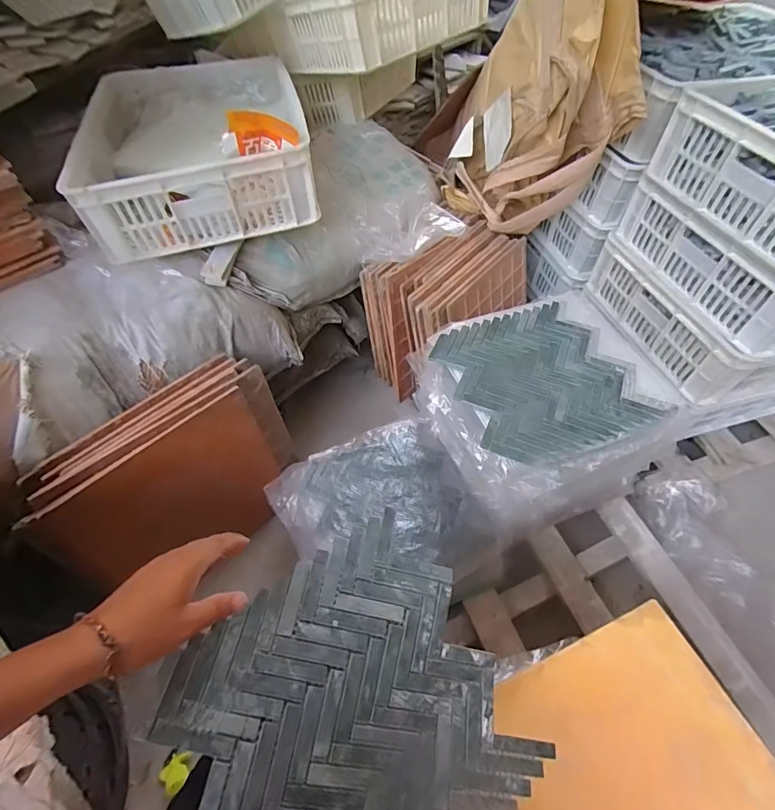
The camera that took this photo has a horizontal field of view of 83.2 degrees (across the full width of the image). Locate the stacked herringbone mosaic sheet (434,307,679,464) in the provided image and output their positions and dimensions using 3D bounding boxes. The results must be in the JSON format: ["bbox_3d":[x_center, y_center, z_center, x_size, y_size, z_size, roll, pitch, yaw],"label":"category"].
[{"bbox_3d":[0.241,-0.043,0.705,0.257,0.025,0.278,-17,54,-13],"label":"stacked herringbone mosaic sheet"}]

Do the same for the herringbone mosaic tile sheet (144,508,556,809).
[{"bbox_3d":[-0.026,0.273,0.373,0.263,0.031,0.269,-28,72,-28],"label":"herringbone mosaic tile sheet"}]

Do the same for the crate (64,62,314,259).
[{"bbox_3d":[-0.368,-0.522,0.879,0.378,0.169,0.513,-11,53,-9],"label":"crate"}]

